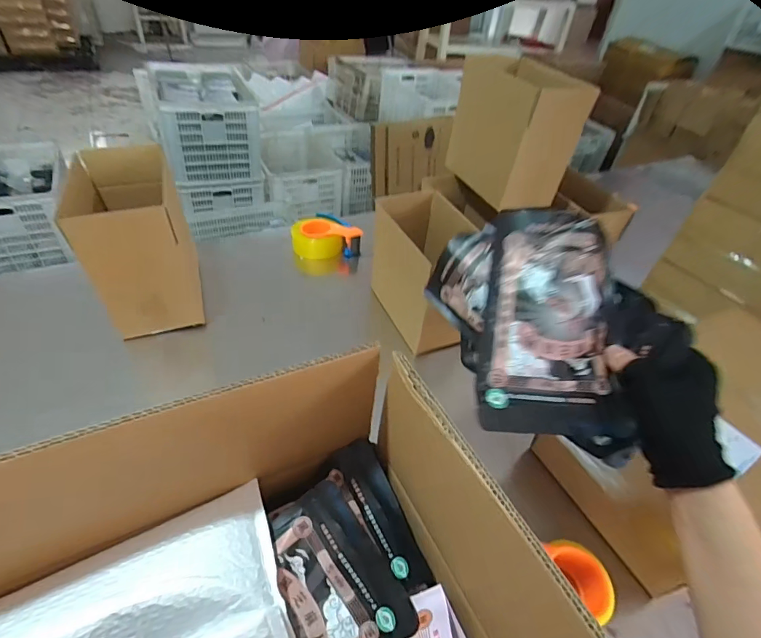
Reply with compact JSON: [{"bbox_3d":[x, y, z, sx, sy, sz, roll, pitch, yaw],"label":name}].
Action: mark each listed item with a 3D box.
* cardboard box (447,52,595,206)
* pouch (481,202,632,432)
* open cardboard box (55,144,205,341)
[{"bbox_3d":[0.250,-0.362,0.810,0.109,0.217,0.236,-12,47,-19],"label":"cardboard box"},{"bbox_3d":[0.150,0.000,0.364,0.122,0.033,0.187,3,87,-1],"label":"pouch"},{"bbox_3d":[-0.459,-0.149,0.810,0.162,0.243,0.266,-13,47,-20],"label":"open cardboard box"}]

